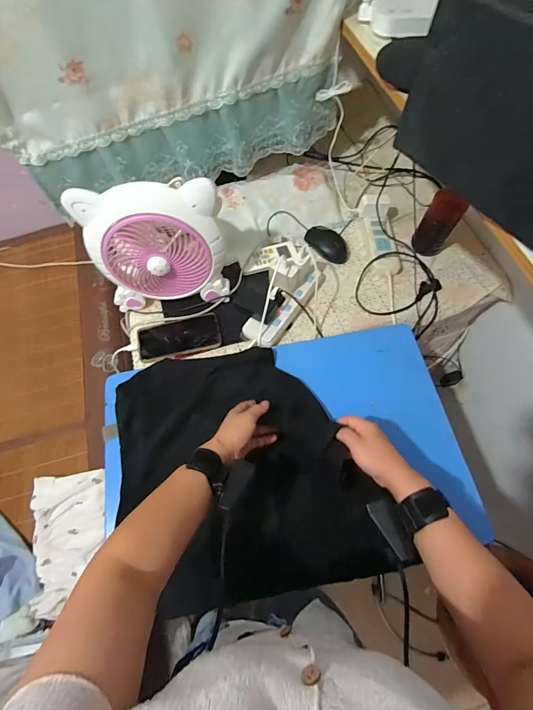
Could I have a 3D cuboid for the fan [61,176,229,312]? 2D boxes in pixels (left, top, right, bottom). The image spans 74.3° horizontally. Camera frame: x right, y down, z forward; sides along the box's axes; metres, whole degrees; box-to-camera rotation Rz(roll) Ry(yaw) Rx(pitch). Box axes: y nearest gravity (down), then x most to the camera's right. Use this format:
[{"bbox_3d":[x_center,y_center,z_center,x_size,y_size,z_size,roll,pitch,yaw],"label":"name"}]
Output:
[{"bbox_3d":[-0.191,-0.185,0.634,0.231,0.229,0.070,-6,65,-2],"label":"fan"}]

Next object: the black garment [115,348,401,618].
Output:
[{"bbox_3d":[-0.050,0.178,0.582,0.379,0.045,0.389,-9,65,-3],"label":"black garment"}]

